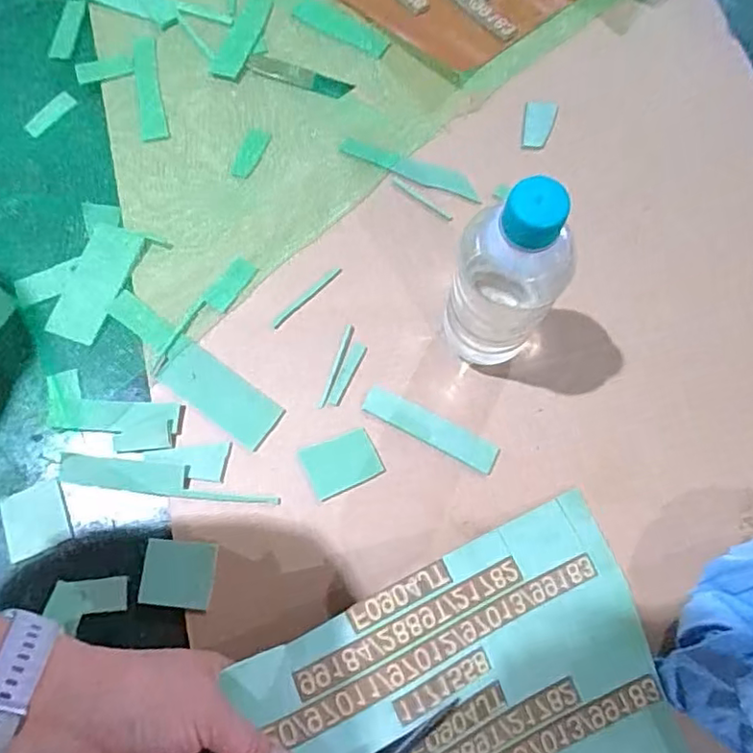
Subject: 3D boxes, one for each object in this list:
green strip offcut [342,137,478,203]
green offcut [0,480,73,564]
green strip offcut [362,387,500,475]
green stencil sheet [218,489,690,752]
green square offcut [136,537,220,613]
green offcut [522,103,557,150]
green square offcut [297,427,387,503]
[{"bbox_3d":[0.028,-0.170,0.499,0.117,0.011,0.020,21,75,8],"label":"green strip offcut"},{"bbox_3d":[-0.239,0.101,0.430,0.043,0.004,0.045,-22,74,-5],"label":"green offcut"},{"bbox_3d":[0.039,0.037,0.439,0.100,0.005,0.021,27,76,9],"label":"green strip offcut"},{"bbox_3d":[0.054,0.201,0.364,0.258,0.049,0.173,-21,82,-17],"label":"green stencil sheet"},{"bbox_3d":[-0.133,0.132,0.412,0.047,0.004,0.042,7,71,-5],"label":"green square offcut"},{"bbox_3d":[0.136,-0.209,0.513,0.026,0.004,0.047,10,74,5],"label":"green offcut"},{"bbox_3d":[-0.025,0.060,0.432,0.050,0.004,0.038,-24,74,-5],"label":"green square offcut"}]

